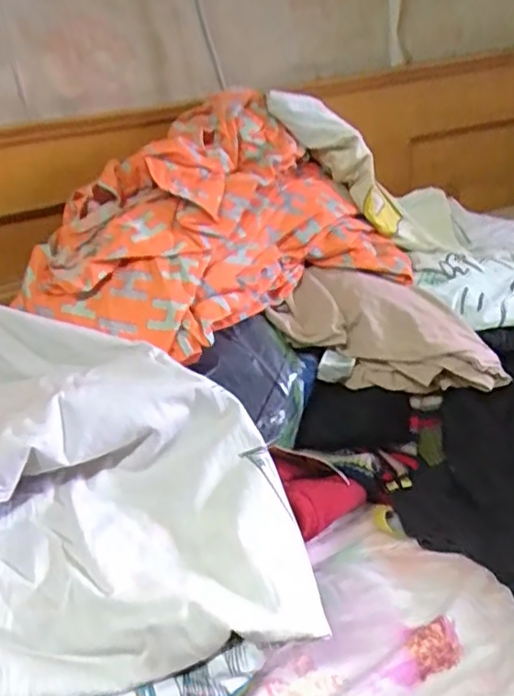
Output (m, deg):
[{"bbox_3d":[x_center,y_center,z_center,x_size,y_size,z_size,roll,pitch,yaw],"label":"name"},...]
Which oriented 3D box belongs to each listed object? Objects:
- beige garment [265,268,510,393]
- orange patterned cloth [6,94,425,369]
[{"bbox_3d":[0.150,-0.009,0.717,0.252,0.092,0.092,21,35,15],"label":"beige garment"},{"bbox_3d":[-0.042,-0.153,0.713,0.399,0.189,0.223,-23,32,-28],"label":"orange patterned cloth"}]

